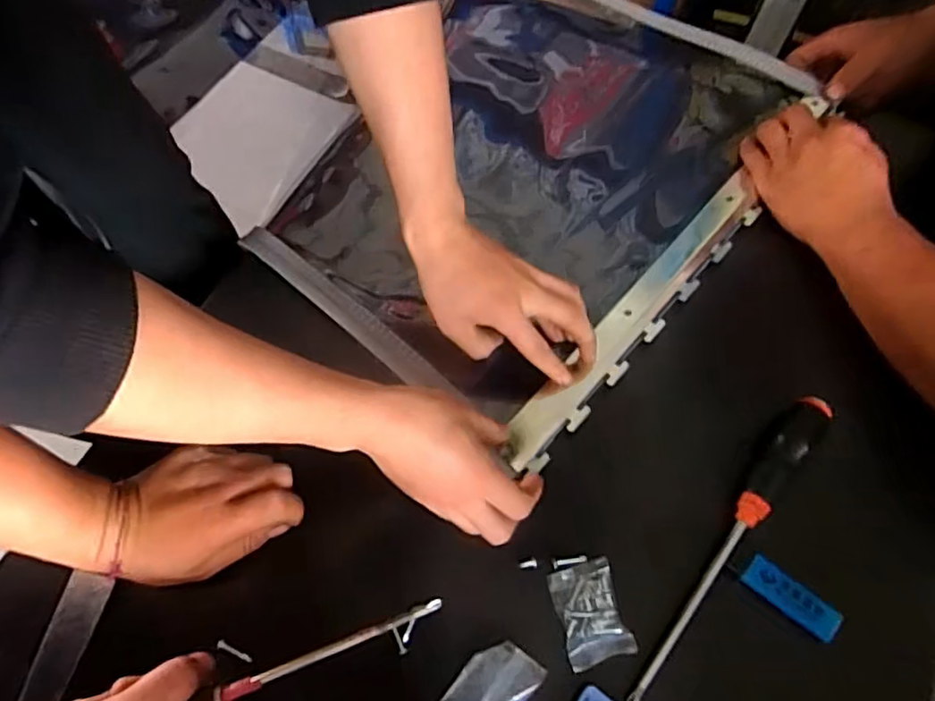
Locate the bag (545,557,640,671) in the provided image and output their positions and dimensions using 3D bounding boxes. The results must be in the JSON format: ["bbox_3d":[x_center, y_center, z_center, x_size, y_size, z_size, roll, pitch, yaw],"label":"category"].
[{"bbox_3d":[0.083,0.176,0.408,0.044,0.009,0.061,-13,66,-6],"label":"bag"}]

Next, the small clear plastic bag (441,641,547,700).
[{"bbox_3d":[0.015,0.224,0.394,0.044,0.010,0.066,35,71,15],"label":"small clear plastic bag"}]

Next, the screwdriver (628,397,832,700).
[{"bbox_3d":[0.180,0.128,0.417,0.027,0.026,0.245,37,71,16],"label":"screwdriver"}]

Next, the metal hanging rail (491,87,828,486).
[{"bbox_3d":[0.190,-0.077,0.520,0.040,0.015,0.466,40,72,16],"label":"metal hanging rail"}]

